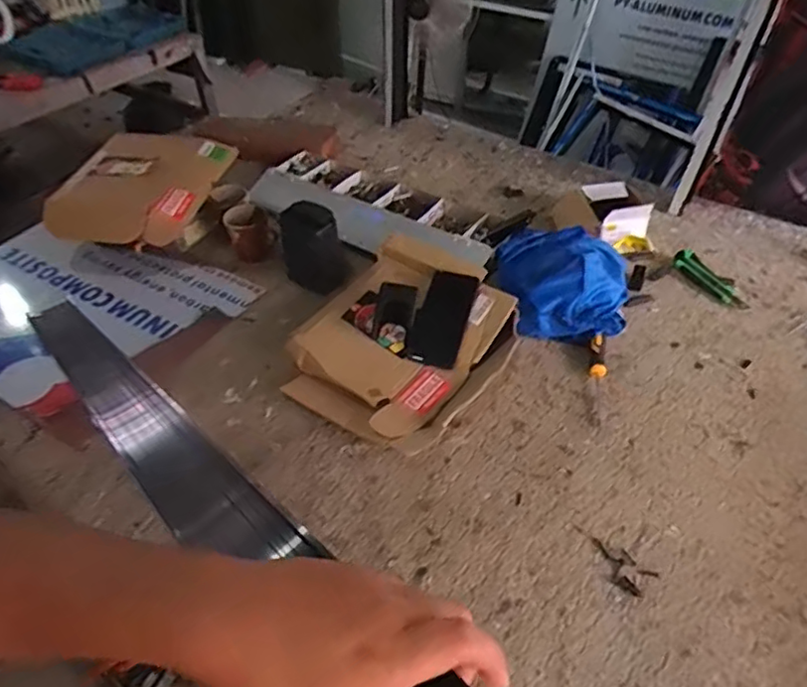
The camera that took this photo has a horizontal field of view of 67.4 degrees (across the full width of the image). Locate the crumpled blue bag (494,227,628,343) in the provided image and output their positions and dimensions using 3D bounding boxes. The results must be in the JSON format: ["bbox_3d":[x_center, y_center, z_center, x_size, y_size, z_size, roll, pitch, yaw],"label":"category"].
[{"bbox_3d":[0.262,-0.113,1.019,0.204,0.093,0.231,4,44,7],"label":"crumpled blue bag"}]

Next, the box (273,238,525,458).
[{"bbox_3d":[0.000,-0.014,0.927,0.295,0.098,0.357,31,52,30],"label":"box"}]

